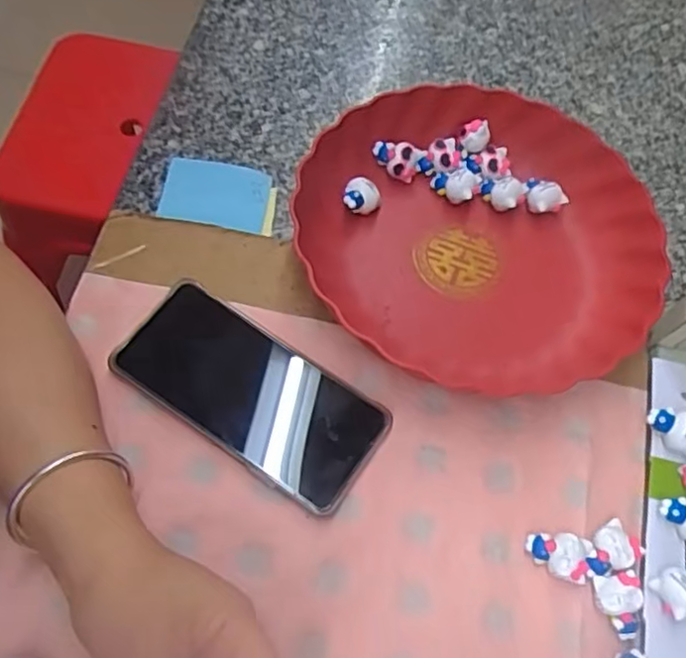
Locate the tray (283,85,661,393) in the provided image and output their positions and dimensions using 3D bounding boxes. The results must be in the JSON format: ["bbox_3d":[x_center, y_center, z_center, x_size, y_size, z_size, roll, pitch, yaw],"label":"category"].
[{"bbox_3d":[0.097,-0.065,0.460,0.223,0.046,0.236,-35,72,-18],"label":"tray"}]

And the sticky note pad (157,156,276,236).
[{"bbox_3d":[-0.091,-0.097,0.484,0.082,0.011,0.055,6,65,-1],"label":"sticky note pad"}]

